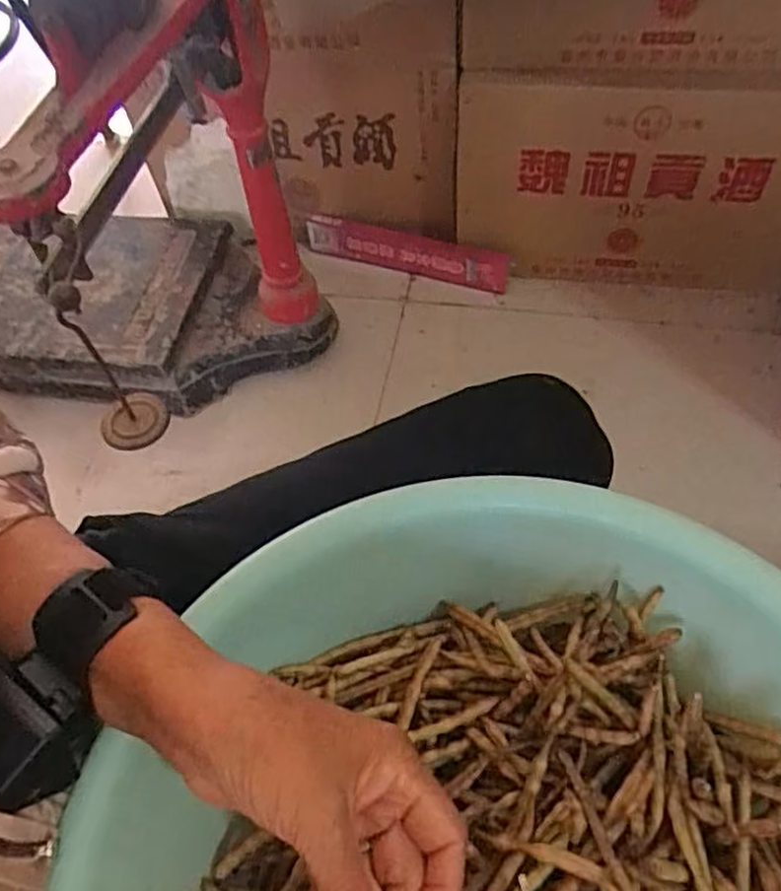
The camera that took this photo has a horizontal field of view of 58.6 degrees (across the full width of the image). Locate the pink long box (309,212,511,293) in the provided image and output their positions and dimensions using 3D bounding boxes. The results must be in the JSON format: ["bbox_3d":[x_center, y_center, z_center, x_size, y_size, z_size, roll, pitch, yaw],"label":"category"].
[{"bbox_3d":[0.021,-0.289,1.051,0.310,0.064,0.032,13,57,15],"label":"pink long box"}]

